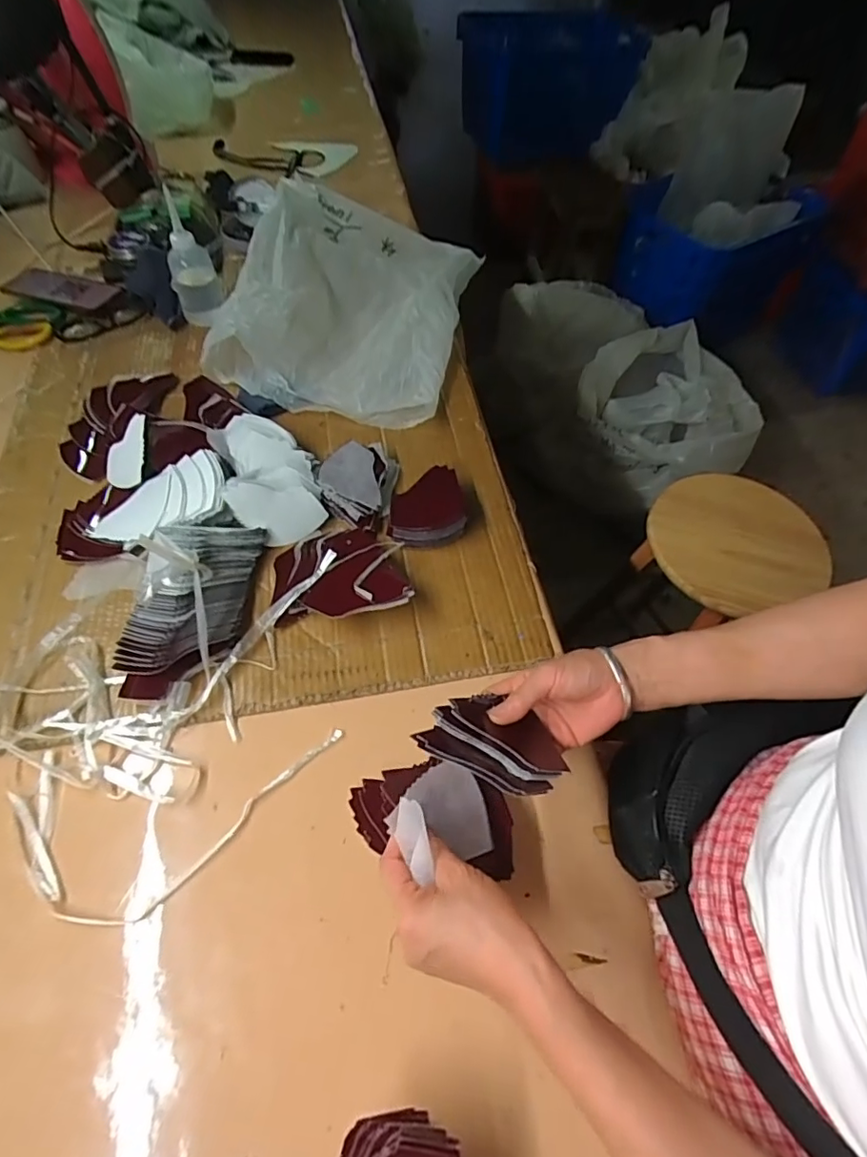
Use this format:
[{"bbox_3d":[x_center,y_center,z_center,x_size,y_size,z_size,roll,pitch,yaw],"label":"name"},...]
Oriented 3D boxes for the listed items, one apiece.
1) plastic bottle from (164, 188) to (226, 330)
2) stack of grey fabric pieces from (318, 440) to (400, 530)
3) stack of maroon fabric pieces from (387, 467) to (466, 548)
[{"bbox_3d":[-0.350,-0.447,0.764,0.051,0.148,0.055,30,63,16],"label":"plastic bottle"},{"bbox_3d":[-0.091,-0.117,0.644,0.077,0.034,0.119,10,59,5],"label":"stack of grey fabric pieces"},{"bbox_3d":[-0.008,-0.082,0.629,0.085,0.032,0.093,-1,59,-2],"label":"stack of maroon fabric pieces"}]

